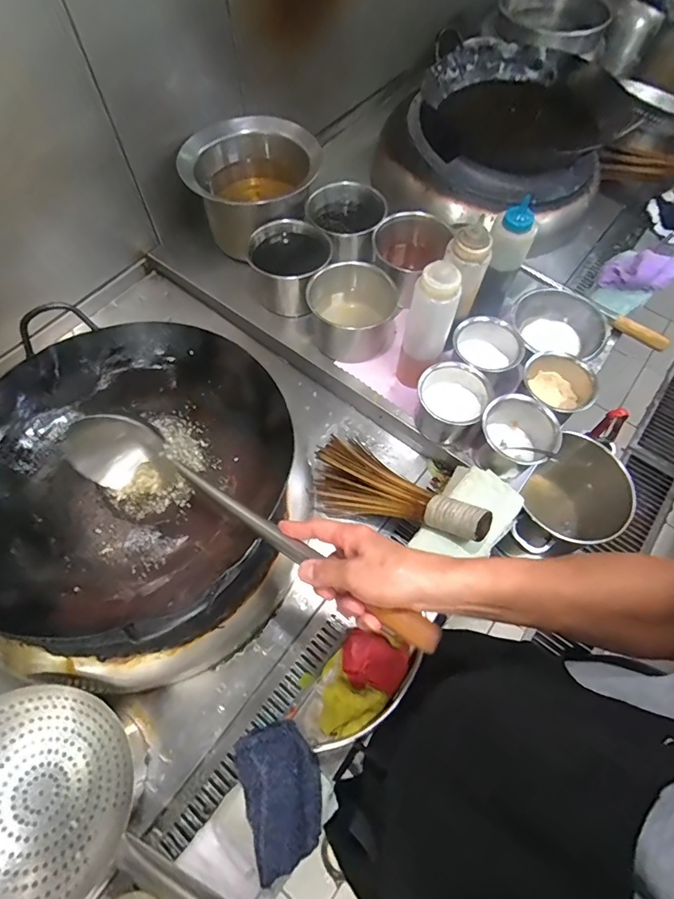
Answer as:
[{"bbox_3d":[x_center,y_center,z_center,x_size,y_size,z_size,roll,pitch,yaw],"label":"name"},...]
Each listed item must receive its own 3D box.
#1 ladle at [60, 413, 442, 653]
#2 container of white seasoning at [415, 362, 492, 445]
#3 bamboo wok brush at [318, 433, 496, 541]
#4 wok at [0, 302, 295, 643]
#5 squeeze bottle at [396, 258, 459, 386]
[{"bbox_3d":[-0.130,0.089,0.507,0.517,0.102,0.086,26,66,25],"label":"ladle"},{"bbox_3d":[0.182,-0.073,0.723,0.108,0.113,0.114,0,63,0],"label":"container of white seasoning"},{"bbox_3d":[0.091,0.068,0.692,0.297,0.069,0.128,20,63,35],"label":"bamboo wok brush"},{"bbox_3d":[-0.280,0.024,0.598,0.405,0.120,0.420,7,64,4],"label":"wok"},{"bbox_3d":[0.142,-0.186,0.701,0.067,0.222,0.053,13,64,7],"label":"squeeze bottle"}]

